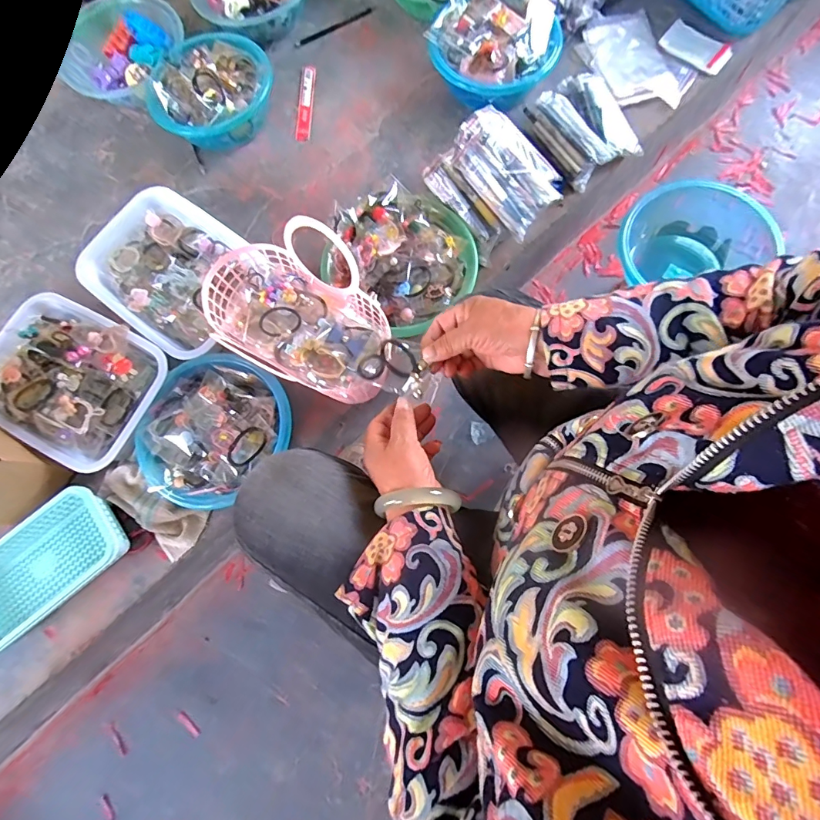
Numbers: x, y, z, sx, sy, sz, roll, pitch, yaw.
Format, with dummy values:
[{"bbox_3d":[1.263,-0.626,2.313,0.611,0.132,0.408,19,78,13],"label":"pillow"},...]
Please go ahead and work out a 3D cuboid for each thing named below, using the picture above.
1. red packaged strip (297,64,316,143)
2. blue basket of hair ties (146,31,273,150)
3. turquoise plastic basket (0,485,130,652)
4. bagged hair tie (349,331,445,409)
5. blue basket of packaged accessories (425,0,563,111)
[{"bbox_3d":[-0.202,-0.597,0.860,0.028,0.005,0.178,1,75,2],"label":"red packaged strip"},{"bbox_3d":[-0.354,-0.584,0.814,0.179,0.096,0.223,20,77,7],"label":"blue basket of hair ties"},{"bbox_3d":[-0.551,0.239,0.651,0.265,0.060,0.143,-38,77,-8],"label":"turquoise plastic basket"},{"bbox_3d":[-0.011,-0.044,0.454,0.092,0.025,0.054,31,80,8],"label":"bagged hair tie"},{"bbox_3d":[0.144,-0.644,0.799,0.205,0.091,0.216,0,75,2],"label":"blue basket of packaged accessories"}]

